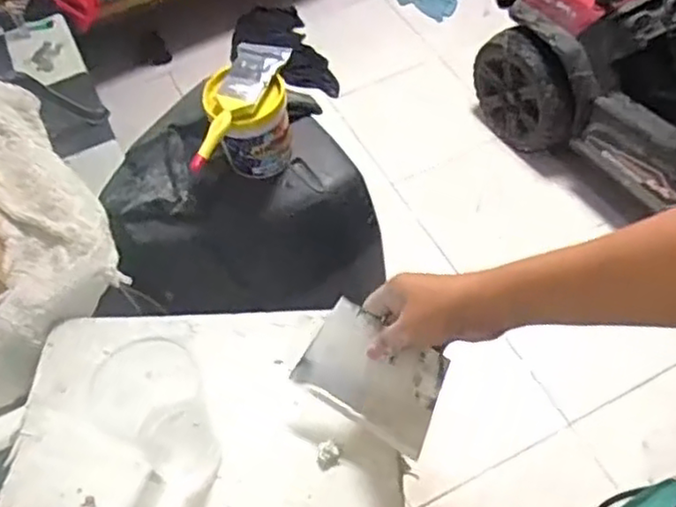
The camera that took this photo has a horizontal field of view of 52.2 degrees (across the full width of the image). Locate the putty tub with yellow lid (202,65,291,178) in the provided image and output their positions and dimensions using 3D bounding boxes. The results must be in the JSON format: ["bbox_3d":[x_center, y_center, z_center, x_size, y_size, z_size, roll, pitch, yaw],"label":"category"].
[{"bbox_3d":[-0.128,-0.192,1.021,0.116,0.133,0.096,-18,57,-7],"label":"putty tub with yellow lid"}]

